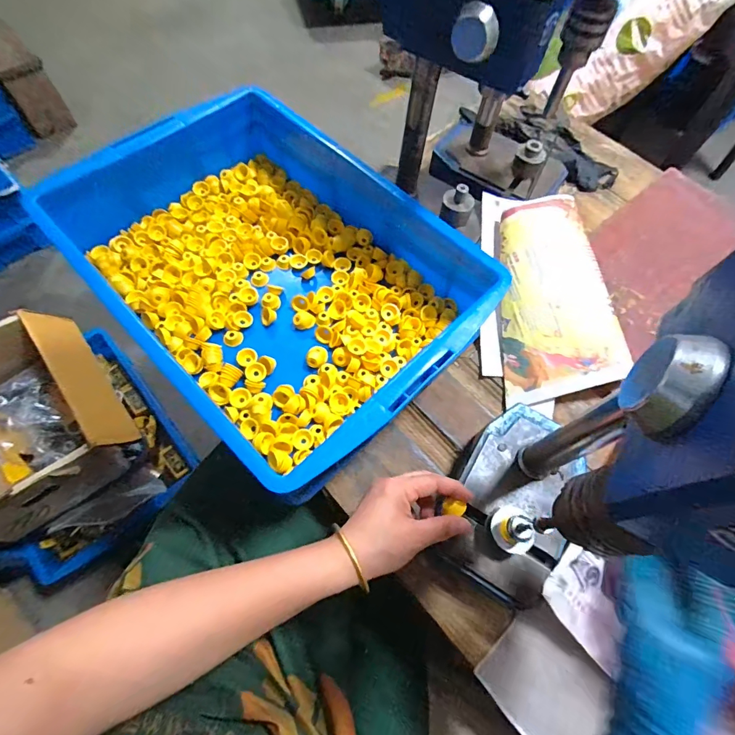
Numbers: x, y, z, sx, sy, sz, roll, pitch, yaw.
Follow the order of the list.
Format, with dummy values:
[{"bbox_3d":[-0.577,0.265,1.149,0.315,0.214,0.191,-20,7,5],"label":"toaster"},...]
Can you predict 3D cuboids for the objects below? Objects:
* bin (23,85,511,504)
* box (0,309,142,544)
[{"bbox_3d":[-0.118,-0.132,0.527,0.494,0.110,0.336,43,71,15],"label":"bin"},{"bbox_3d":[-0.633,0.098,0.754,0.294,0.219,0.309,-36,72,-17],"label":"box"}]

